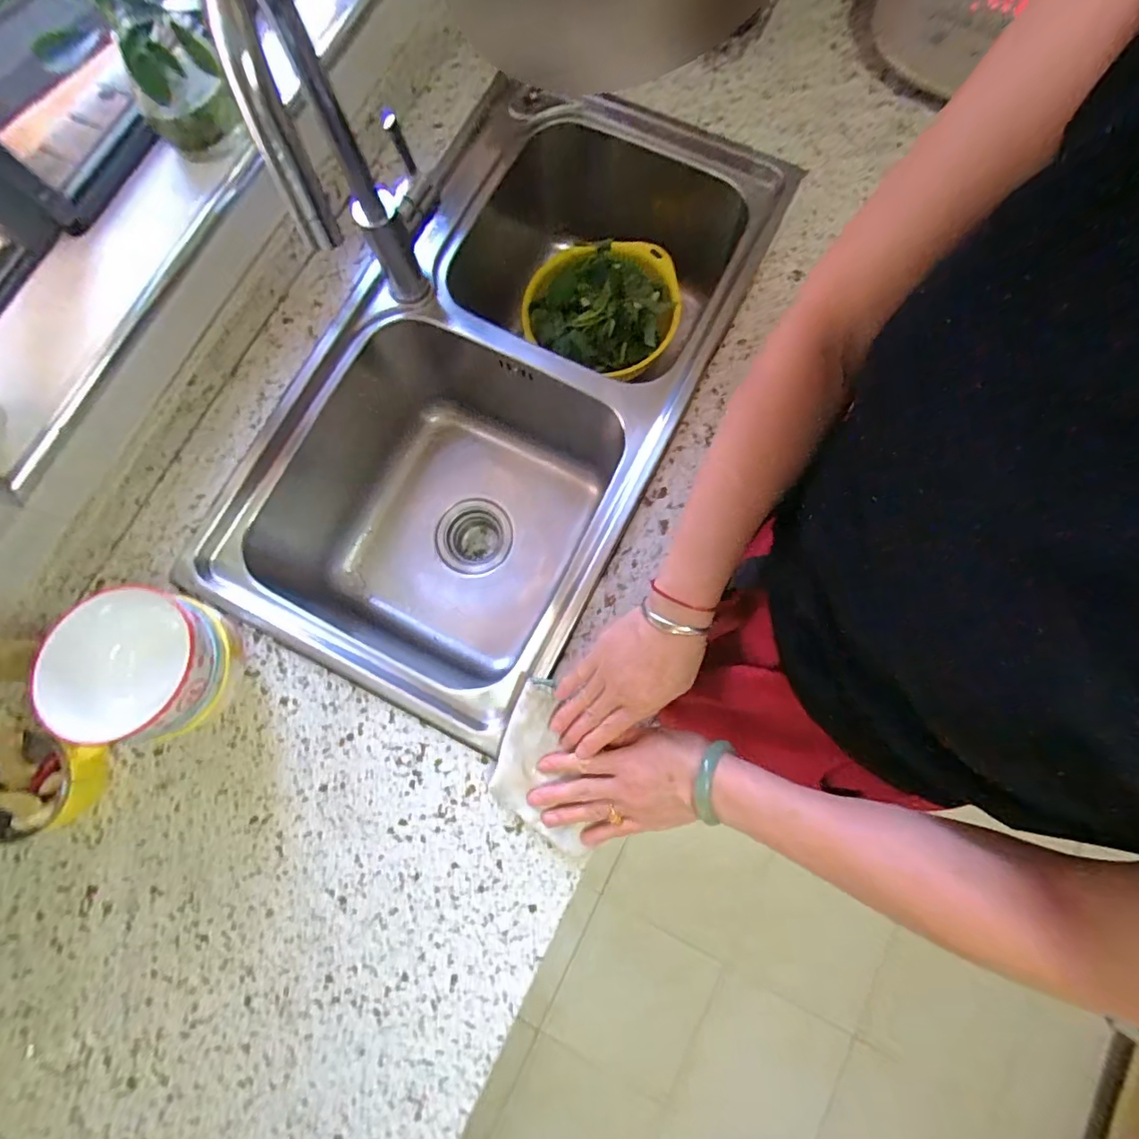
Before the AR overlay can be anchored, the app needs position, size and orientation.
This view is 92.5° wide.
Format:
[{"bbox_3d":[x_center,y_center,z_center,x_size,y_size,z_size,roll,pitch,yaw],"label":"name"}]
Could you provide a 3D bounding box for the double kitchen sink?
[{"bbox_3d":[-0.080,-0.204,0.710,0.417,0.235,0.739,27,81,7],"label":"double kitchen sink"}]

